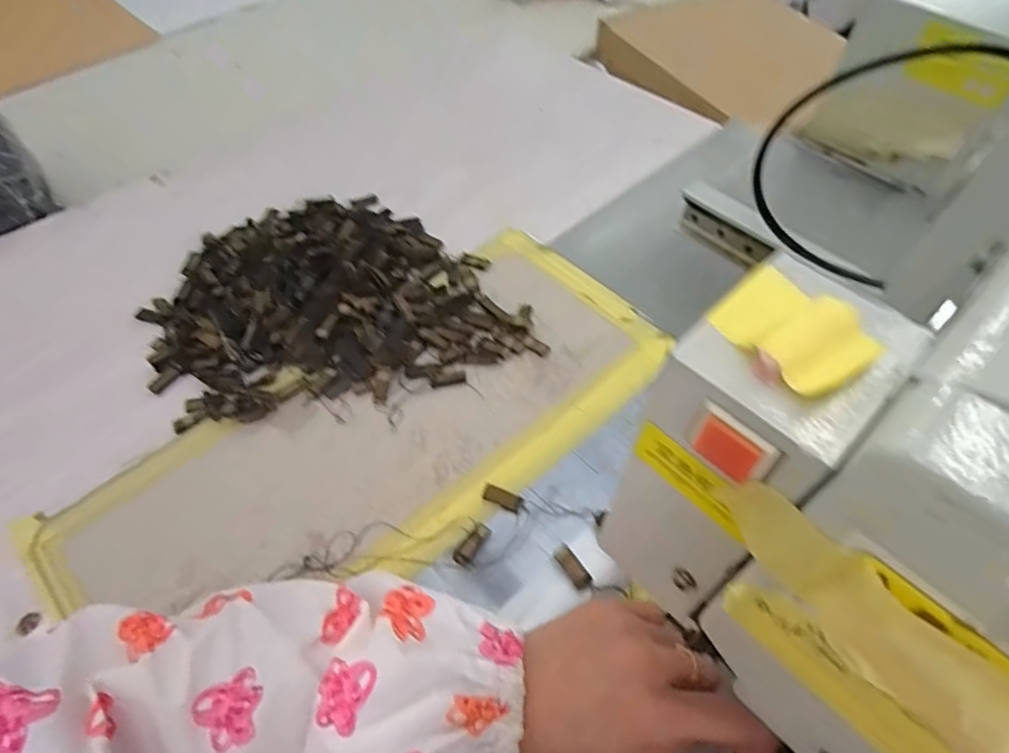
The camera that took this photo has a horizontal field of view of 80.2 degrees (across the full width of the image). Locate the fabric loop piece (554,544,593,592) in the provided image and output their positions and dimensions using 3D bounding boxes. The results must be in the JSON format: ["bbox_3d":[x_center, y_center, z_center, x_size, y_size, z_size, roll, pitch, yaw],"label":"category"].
[{"bbox_3d":[0.040,0.111,0.348,0.010,0.004,0.026,-33,75,-23],"label":"fabric loop piece"}]

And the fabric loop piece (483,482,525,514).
[{"bbox_3d":[-0.001,0.077,0.378,0.025,0.004,0.011,20,57,15],"label":"fabric loop piece"}]

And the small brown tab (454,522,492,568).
[{"bbox_3d":[-0.019,0.101,0.360,0.011,0.005,0.026,34,61,23],"label":"small brown tab"}]

